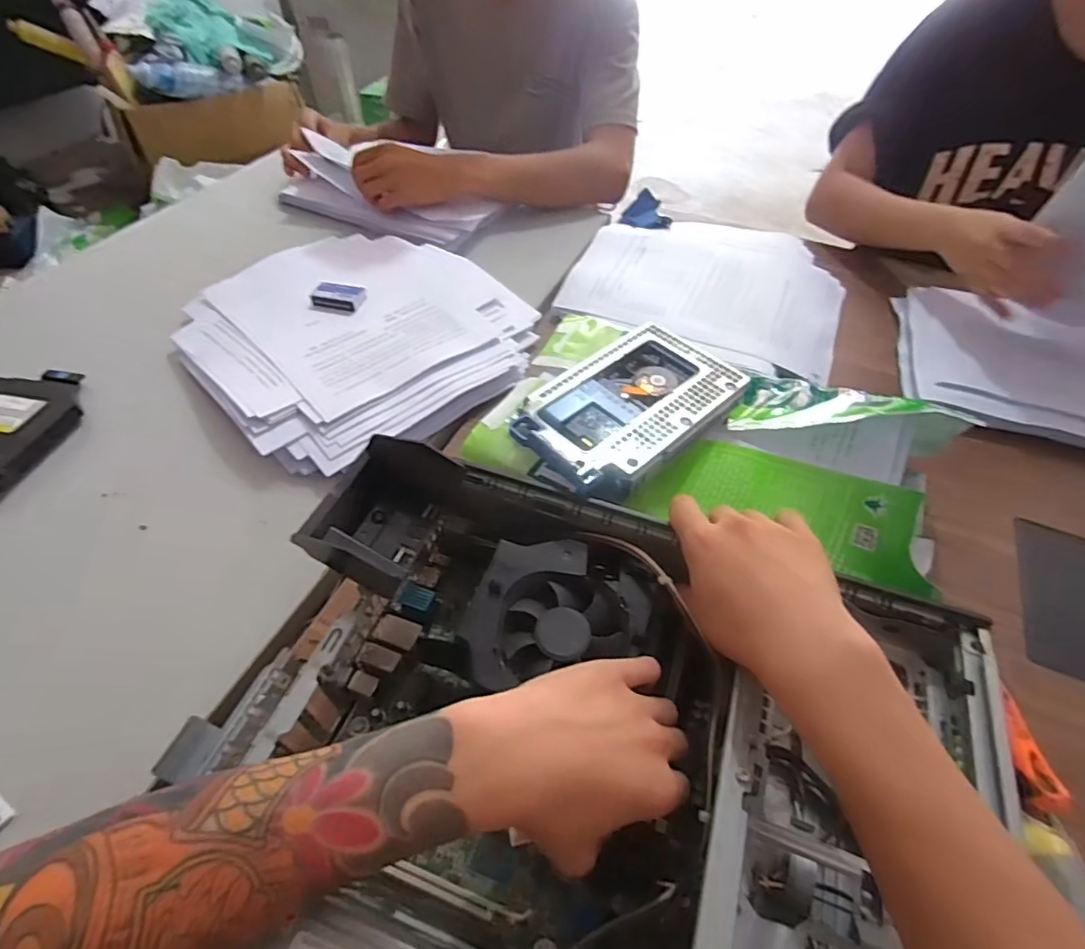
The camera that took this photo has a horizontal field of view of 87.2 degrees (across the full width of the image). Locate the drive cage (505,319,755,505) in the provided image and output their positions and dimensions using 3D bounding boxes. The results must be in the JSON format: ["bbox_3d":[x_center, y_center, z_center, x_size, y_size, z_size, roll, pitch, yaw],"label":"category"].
[{"bbox_3d":[0.066,-0.057,0.453,0.187,0.033,0.114,-34,58,-27],"label":"drive cage"}]

